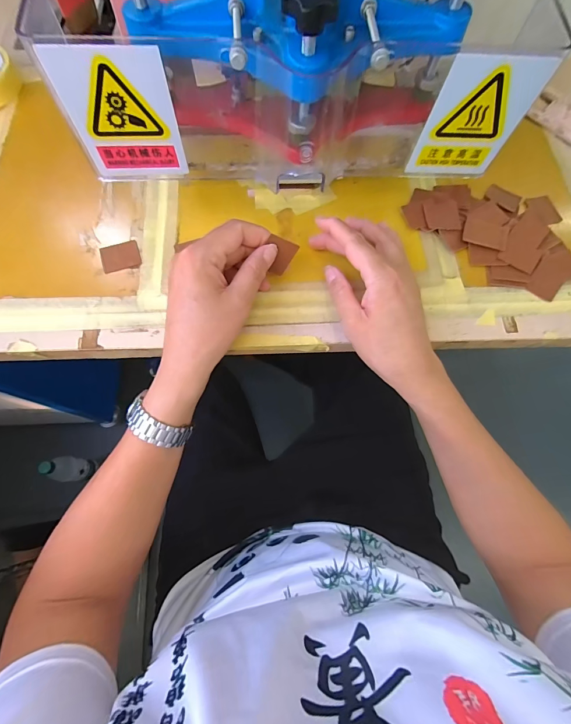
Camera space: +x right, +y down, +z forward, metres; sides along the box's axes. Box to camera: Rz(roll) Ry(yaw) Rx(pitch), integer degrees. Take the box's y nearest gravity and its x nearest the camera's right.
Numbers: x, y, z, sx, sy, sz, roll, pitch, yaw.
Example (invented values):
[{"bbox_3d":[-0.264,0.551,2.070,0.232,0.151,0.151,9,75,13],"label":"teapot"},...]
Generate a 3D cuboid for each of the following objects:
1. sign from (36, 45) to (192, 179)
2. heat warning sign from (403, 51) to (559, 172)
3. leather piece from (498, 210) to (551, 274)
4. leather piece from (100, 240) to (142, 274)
[{"bbox_3d":[-0.127,-0.191,0.267,0.078,0.097,0.006,-5,72,-4],"label":"sign"},{"bbox_3d":[0.159,-0.204,0.287,0.078,0.097,0.006,-2,70,-3],"label":"heat warning sign"},{"bbox_3d":[0.269,-0.134,0.374,0.039,0.004,0.070,33,79,0],"label":"leather piece"},{"bbox_3d":[-0.178,-0.114,0.361,0.040,0.004,0.029,-16,73,-8],"label":"leather piece"}]

